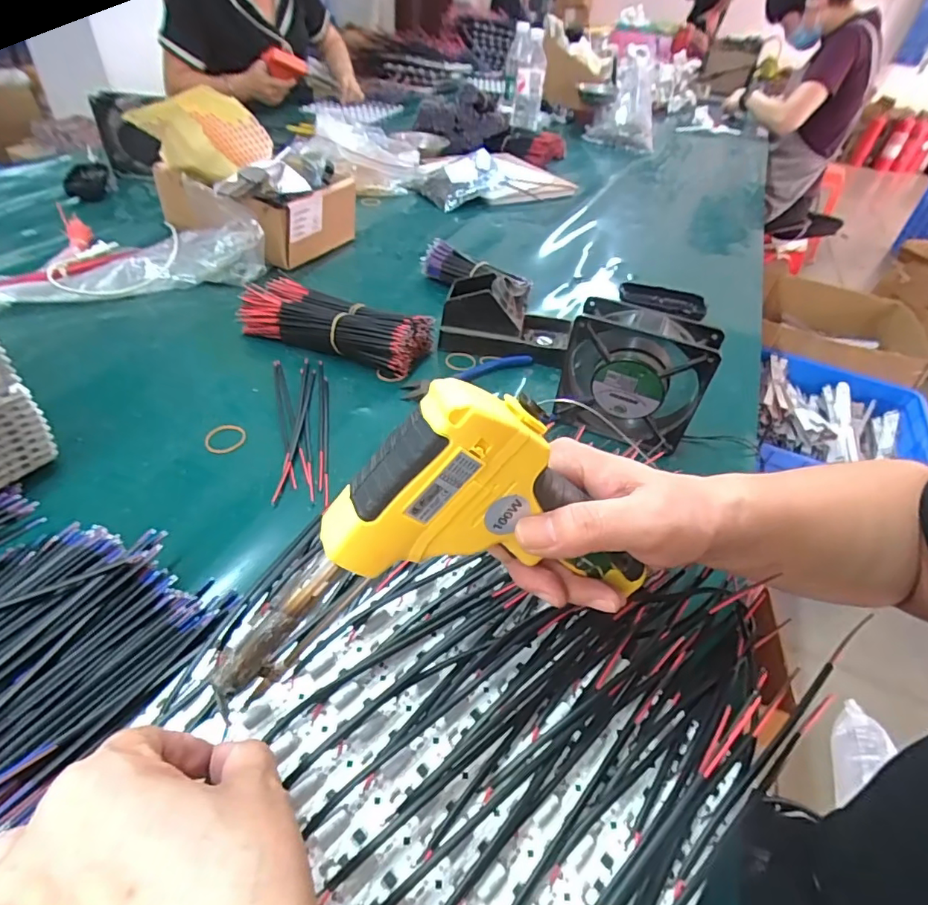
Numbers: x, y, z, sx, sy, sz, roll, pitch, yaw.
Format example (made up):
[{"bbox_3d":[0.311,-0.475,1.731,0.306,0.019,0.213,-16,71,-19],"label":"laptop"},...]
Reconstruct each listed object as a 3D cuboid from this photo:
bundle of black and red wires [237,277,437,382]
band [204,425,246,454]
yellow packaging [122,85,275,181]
[{"bbox_3d":[-0.142,-0.142,0.574,0.202,0.047,0.077,19,44,14],"label":"bundle of black and red wires"},{"bbox_3d":[-0.211,-0.013,0.461,0.032,0.004,0.034,3,42,-4],"label":"band"},{"bbox_3d":[-0.315,-0.376,0.619,0.148,0.099,0.066,10,42,4],"label":"yellow packaging"}]

